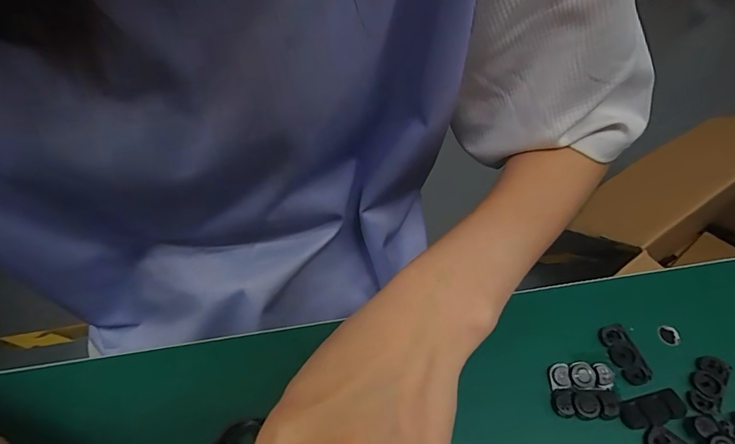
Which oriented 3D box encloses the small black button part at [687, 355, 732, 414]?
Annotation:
[{"bbox_3d":[0.156,0.075,0.192,0.011,0.006,0.028,28,61,22],"label":"small black button part"}]

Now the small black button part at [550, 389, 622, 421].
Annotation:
[{"bbox_3d":[0.100,0.082,0.190,0.029,0.004,0.012,-2,54,3],"label":"small black button part"}]

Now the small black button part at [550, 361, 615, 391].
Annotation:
[{"bbox_3d":[0.101,0.072,0.197,0.029,0.004,0.012,-2,54,3],"label":"small black button part"}]

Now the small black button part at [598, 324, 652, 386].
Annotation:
[{"bbox_3d":[0.124,0.063,0.203,0.014,0.004,0.029,-12,54,-4],"label":"small black button part"}]

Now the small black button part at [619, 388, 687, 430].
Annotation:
[{"bbox_3d":[0.128,0.083,0.187,0.028,0.004,0.013,-14,55,-6],"label":"small black button part"}]

